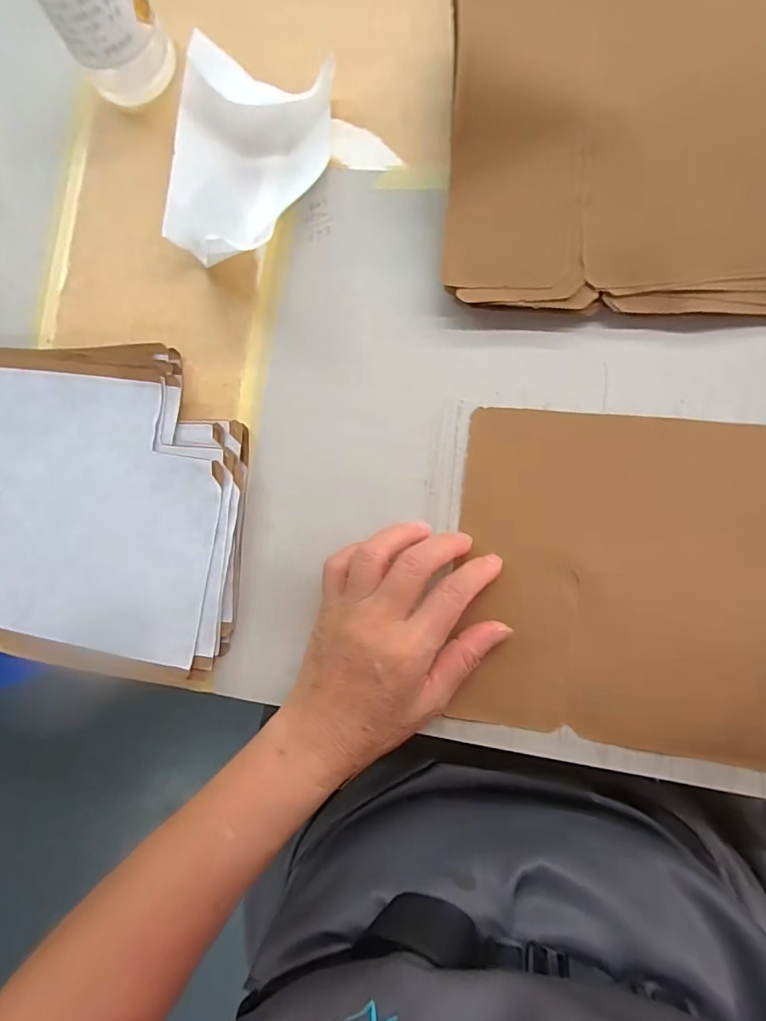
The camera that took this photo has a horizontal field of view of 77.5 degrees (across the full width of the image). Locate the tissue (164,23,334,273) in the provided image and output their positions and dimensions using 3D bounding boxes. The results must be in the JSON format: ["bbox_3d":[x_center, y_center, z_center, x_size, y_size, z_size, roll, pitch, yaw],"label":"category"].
[{"bbox_3d":[-0.090,-0.234,0.321,0.096,0.046,0.137,8,87,8],"label":"tissue"}]

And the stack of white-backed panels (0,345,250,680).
[{"bbox_3d":[-0.219,-0.008,0.331,0.251,0.022,0.208,5,87,8],"label":"stack of white-backed panels"}]

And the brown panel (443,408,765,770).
[{"bbox_3d":[0.168,0.042,0.283,0.239,0.008,0.192,5,87,8],"label":"brown panel"}]

